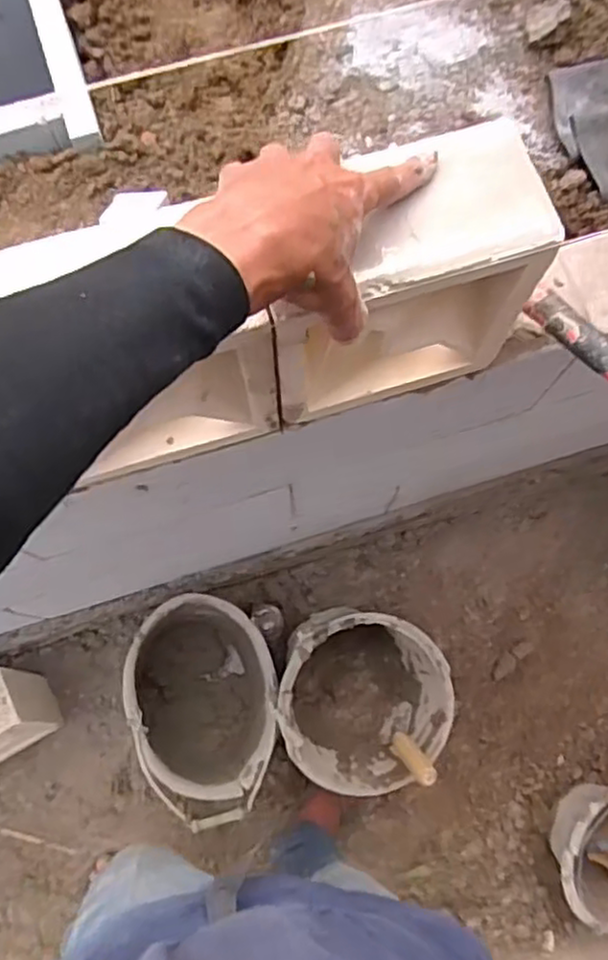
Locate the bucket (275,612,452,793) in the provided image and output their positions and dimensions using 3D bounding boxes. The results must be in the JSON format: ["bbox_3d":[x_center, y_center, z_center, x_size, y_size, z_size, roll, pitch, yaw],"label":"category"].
[{"bbox_3d":[0.105,0.387,1.215,0.277,0.286,0.283,0,75,0],"label":"bucket"}]

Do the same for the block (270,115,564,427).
[{"bbox_3d":[0.064,-0.137,0.533,0.190,0.188,0.080,-17,76,-5],"label":"block"}]

